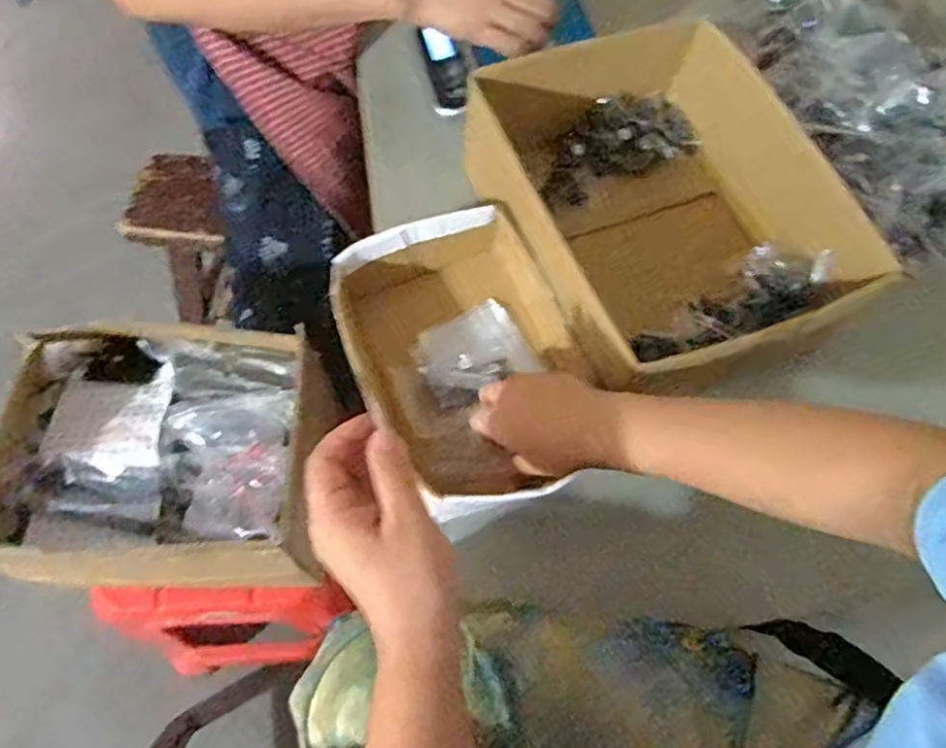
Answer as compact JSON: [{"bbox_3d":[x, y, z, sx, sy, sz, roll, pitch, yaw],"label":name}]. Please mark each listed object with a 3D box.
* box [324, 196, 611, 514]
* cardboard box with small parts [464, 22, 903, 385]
[{"bbox_3d":[-0.009,-0.019,0.606,0.181,0.078,0.242,-20,68,-11],"label":"box"},{"bbox_3d":[0.160,-0.155,0.637,0.258,0.137,0.346,-23,69,-12],"label":"cardboard box with small parts"}]

